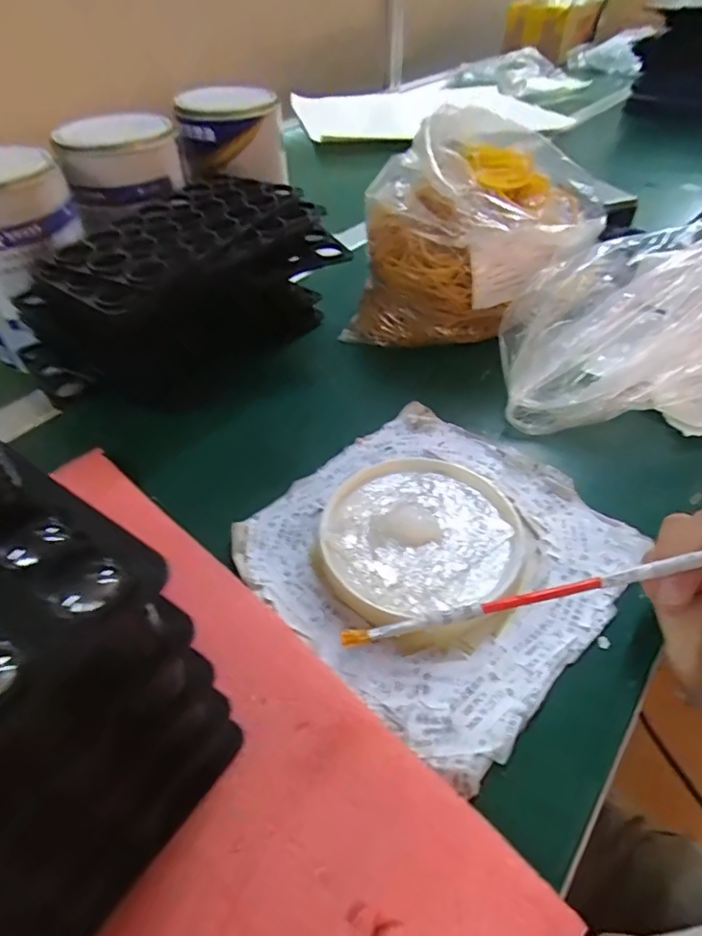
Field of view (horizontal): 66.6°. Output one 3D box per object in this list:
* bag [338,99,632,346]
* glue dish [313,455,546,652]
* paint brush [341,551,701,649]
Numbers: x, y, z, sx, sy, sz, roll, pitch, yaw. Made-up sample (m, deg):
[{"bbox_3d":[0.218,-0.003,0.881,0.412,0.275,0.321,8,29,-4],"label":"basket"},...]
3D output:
[{"bbox_3d":[0.111,-0.197,0.480,0.174,0.171,0.177,23,51,22],"label":"bag"},{"bbox_3d":[0.043,0.043,0.326,0.126,0.020,0.124,-1,45,1],"label":"glue dish"},{"bbox_3d":[0.116,0.050,0.240,0.246,0.007,0.007,-14,42,1],"label":"paint brush"}]

